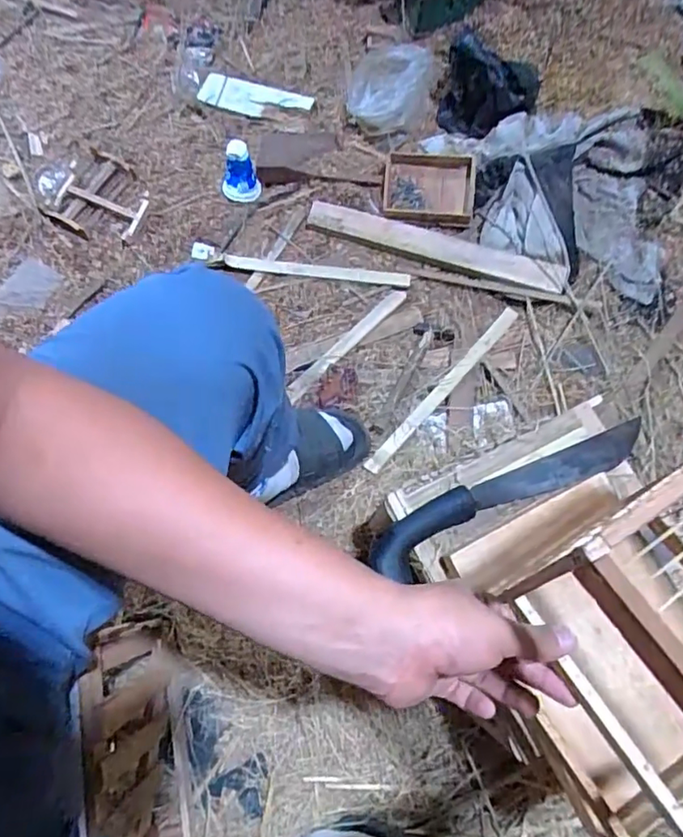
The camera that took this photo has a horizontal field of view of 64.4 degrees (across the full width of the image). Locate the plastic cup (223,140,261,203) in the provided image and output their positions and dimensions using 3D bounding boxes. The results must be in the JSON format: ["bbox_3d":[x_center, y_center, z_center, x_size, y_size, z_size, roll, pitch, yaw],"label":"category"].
[{"bbox_3d":[-0.186,-0.450,0.973,0.070,0.082,0.082,-10,71,-6],"label":"plastic cup"}]

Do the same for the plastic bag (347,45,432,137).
[{"bbox_3d":[0.089,-0.616,1.009,0.148,0.084,0.161,9,70,1],"label":"plastic bag"}]

